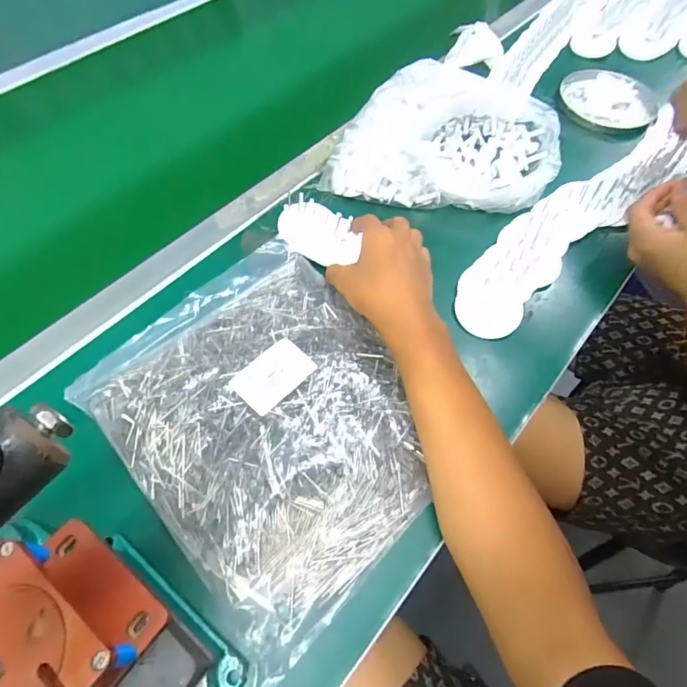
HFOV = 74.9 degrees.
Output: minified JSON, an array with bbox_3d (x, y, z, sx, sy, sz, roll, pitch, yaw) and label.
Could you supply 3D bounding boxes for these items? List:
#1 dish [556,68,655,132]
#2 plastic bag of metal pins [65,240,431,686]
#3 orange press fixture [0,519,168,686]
[{"bbox_3d":[0.356,-0.326,0.612,0.124,0.025,0.113,0,59,0],"label":"dish"},{"bbox_3d":[-0.058,0.052,0.362,0.226,0.043,0.277,-37,66,-20],"label":"plastic bag of metal pins"},{"bbox_3d":[-0.157,0.152,0.229,0.086,0.041,0.091,29,63,16],"label":"orange press fixture"}]

